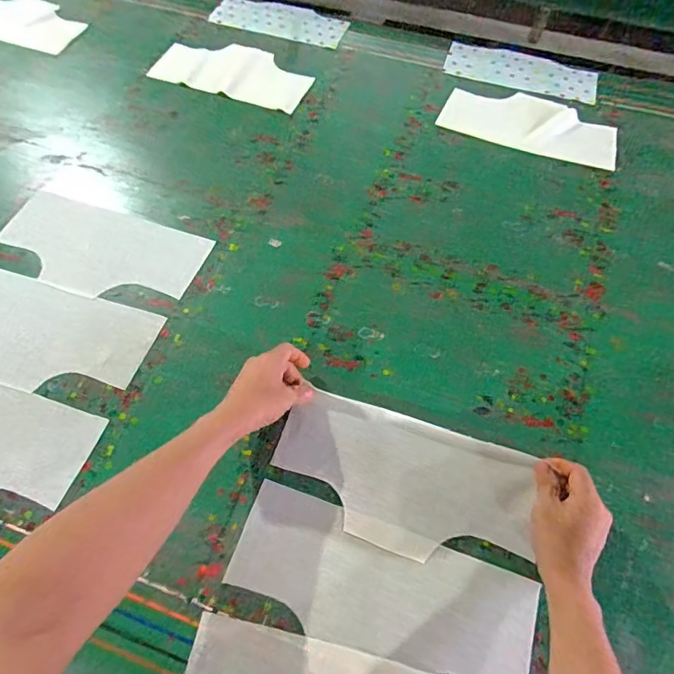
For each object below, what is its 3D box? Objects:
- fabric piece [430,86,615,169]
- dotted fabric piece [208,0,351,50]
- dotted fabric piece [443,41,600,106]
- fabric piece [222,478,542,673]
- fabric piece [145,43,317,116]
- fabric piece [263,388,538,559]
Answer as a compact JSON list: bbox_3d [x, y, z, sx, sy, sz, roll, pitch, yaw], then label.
[{"bbox_3d":[0.342,-0.383,0.857,0.298,0.011,0.142,19,60,10],"label":"fabric piece"},{"bbox_3d":[-0.125,-0.685,1.034,0.305,0.011,0.133,21,61,11],"label":"dotted fabric piece"},{"bbox_3d":[0.362,-0.527,0.947,0.290,0.009,0.122,20,60,10],"label":"dotted fabric piece"},{"bbox_3d":[0.044,0.260,0.501,0.307,0.012,0.119,18,61,9],"label":"fabric piece"},{"bbox_3d":[-0.196,-0.516,0.932,0.303,0.006,0.150,21,63,13],"label":"fabric piece"},{"bbox_3d":[0.070,0.161,0.544,0.282,0.035,0.138,17,60,11],"label":"fabric piece"}]

